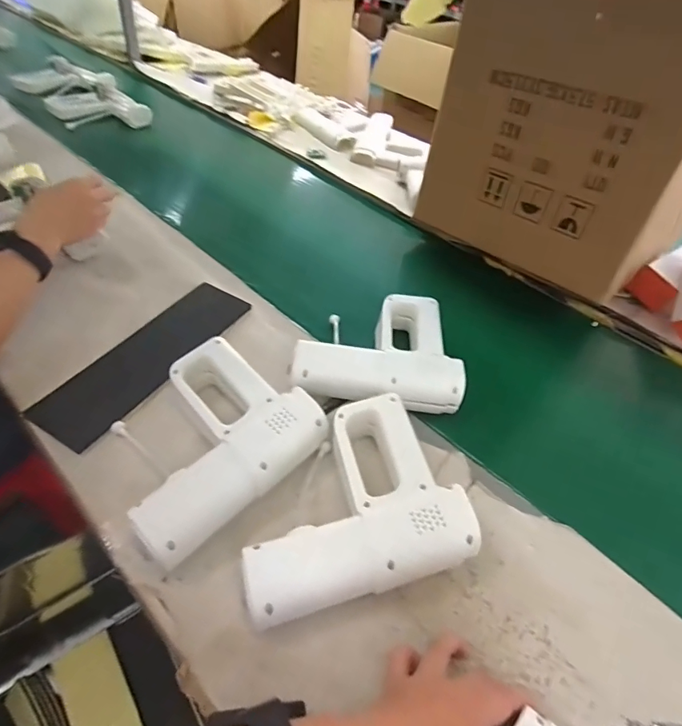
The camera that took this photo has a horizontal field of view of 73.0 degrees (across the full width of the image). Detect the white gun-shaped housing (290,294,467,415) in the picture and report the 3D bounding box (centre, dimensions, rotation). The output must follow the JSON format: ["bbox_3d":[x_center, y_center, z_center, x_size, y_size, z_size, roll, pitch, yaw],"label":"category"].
[{"bbox_3d":[0.050,-0.028,0.612,0.211,0.059,0.201,6,46,-1],"label":"white gun-shaped housing"}]

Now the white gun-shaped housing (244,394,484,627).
[{"bbox_3d":[0.003,0.132,0.453,0.204,0.061,0.182,-9,48,-15],"label":"white gun-shaped housing"}]

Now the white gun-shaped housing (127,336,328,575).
[{"bbox_3d":[-0.147,0.083,0.487,0.177,0.062,0.204,34,52,24],"label":"white gun-shaped housing"}]

